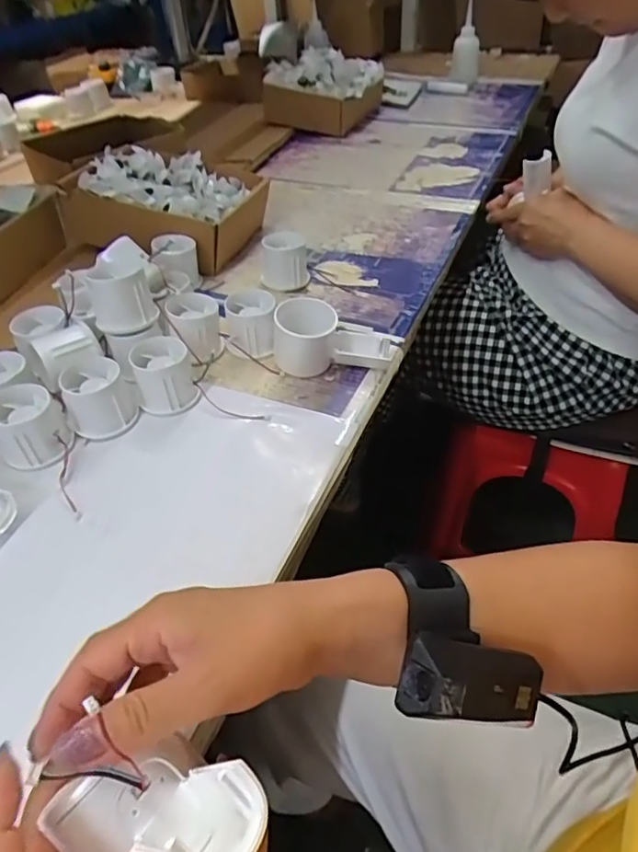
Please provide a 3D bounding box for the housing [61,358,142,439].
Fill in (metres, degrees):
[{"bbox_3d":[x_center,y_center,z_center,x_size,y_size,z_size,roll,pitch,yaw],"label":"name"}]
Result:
[{"bbox_3d":[-0.195,-0.027,0.495,0.058,0.045,0.059,-1,44,1],"label":"housing"}]

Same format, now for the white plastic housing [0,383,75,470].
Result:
[{"bbox_3d":[-0.245,0.001,0.473,0.059,0.049,0.060,-1,44,1],"label":"white plastic housing"}]

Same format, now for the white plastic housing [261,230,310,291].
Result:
[{"bbox_3d":[-0.041,-0.196,0.659,0.056,0.049,0.056,-6,44,-3],"label":"white plastic housing"}]

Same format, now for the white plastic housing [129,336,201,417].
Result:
[{"bbox_3d":[-0.141,-0.046,0.510,0.053,0.048,0.056,-15,45,-13],"label":"white plastic housing"}]

